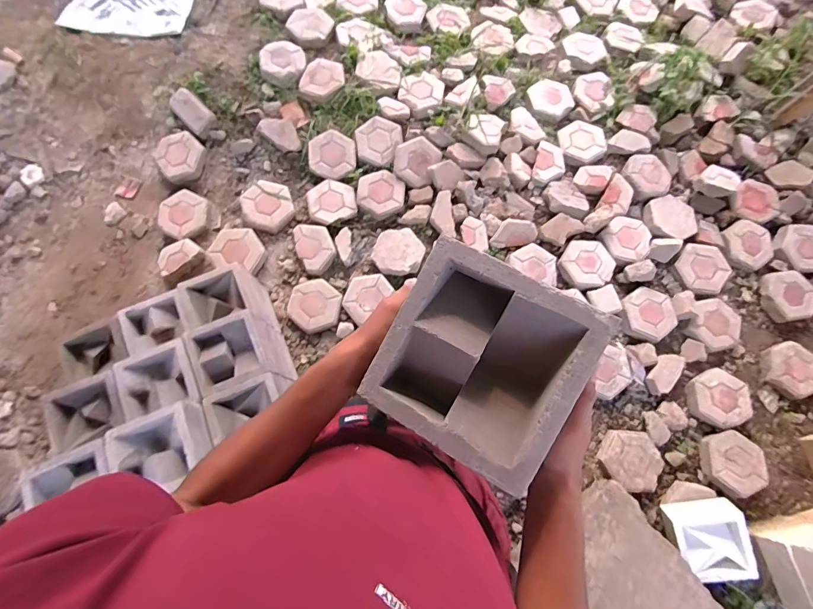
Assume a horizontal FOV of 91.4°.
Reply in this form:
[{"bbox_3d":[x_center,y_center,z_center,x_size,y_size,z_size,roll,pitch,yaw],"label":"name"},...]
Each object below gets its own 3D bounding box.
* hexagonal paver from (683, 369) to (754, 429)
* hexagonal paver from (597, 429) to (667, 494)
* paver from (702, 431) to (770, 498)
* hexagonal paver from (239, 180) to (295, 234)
[{"bbox_3d":[1.180,0.350,1.491,0.228,0.060,0.207,-14,77,-4],"label":"hexagonal paver"},{"bbox_3d":[0.818,0.563,1.430,0.210,0.050,0.195,3,77,0],"label":"hexagonal paver"},{"bbox_3d":[1.172,0.568,1.430,0.195,0.060,0.222,-44,74,2],"label":"paver"},{"bbox_3d":[-0.575,-0.403,1.648,0.198,0.052,0.210,-15,88,-8],"label":"hexagonal paver"}]

